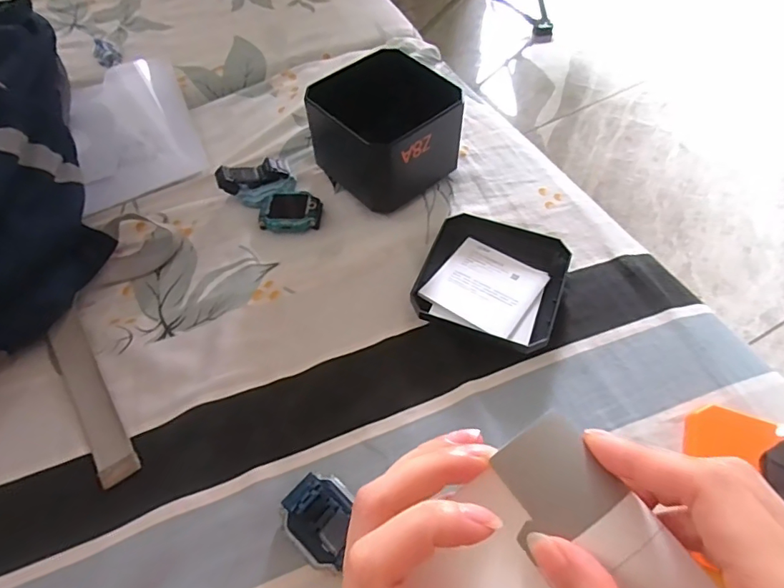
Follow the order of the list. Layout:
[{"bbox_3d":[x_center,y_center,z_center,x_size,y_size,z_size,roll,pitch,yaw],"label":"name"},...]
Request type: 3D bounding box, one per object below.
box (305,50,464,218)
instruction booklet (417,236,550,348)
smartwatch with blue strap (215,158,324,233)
[{"bbox_3d":[-0.003,-0.143,0.451,0.108,0.088,0.101,-34,61,-19],"label":"box"},{"bbox_3d":[0.075,-0.004,0.394,0.084,0.012,0.082,24,61,17],"label":"instruction booklet"},{"bbox_3d":[-0.107,-0.088,0.453,0.060,0.026,0.088,-34,61,-19],"label":"smartwatch with blue strap"}]

